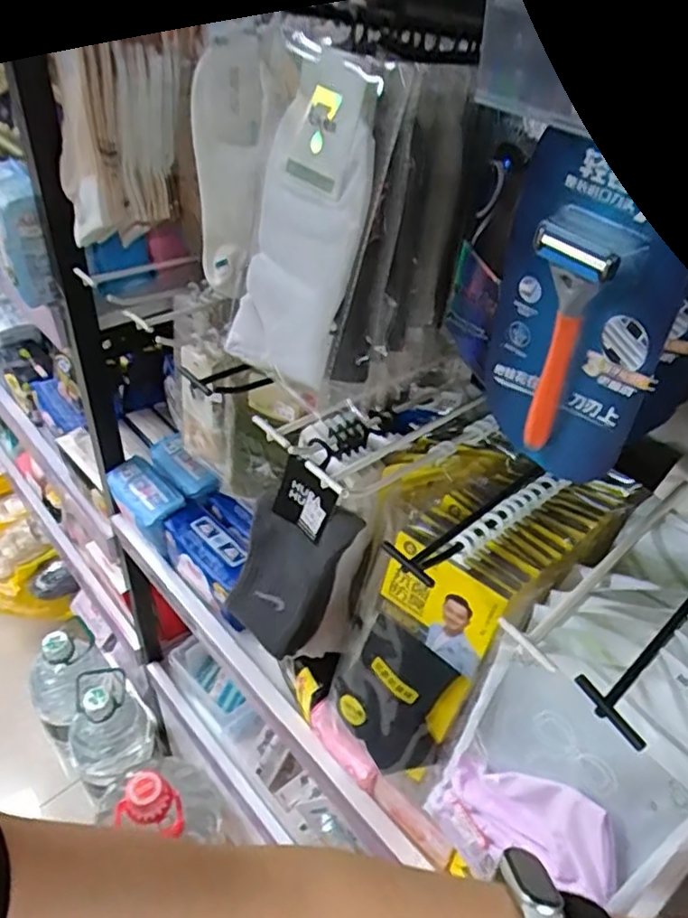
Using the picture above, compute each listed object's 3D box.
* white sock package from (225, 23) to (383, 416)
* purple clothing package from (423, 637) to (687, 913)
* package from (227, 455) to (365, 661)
[{"bbox_3d":[-0.026,-0.139,0.427,0.089,0.212,0.019,40,37,27],"label":"white sock package"},{"bbox_3d":[0.134,0.239,0.449,0.009,0.208,0.135,-13,41,-37],"label":"purple clothing package"},{"bbox_3d":[-0.049,0.094,0.585,0.084,0.195,0.021,35,34,19],"label":"package"}]

